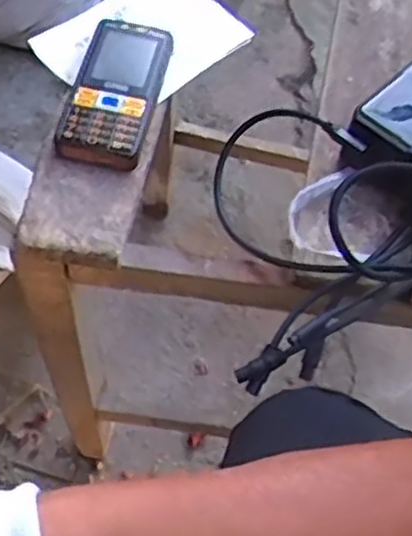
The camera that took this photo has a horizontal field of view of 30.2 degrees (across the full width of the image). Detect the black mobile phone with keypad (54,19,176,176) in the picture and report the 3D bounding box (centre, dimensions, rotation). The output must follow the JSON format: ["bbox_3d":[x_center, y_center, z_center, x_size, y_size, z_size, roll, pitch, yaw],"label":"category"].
[{"bbox_3d":[-0.064,-0.125,0.538,0.060,0.017,0.125,11,58,3],"label":"black mobile phone with keypad"}]

